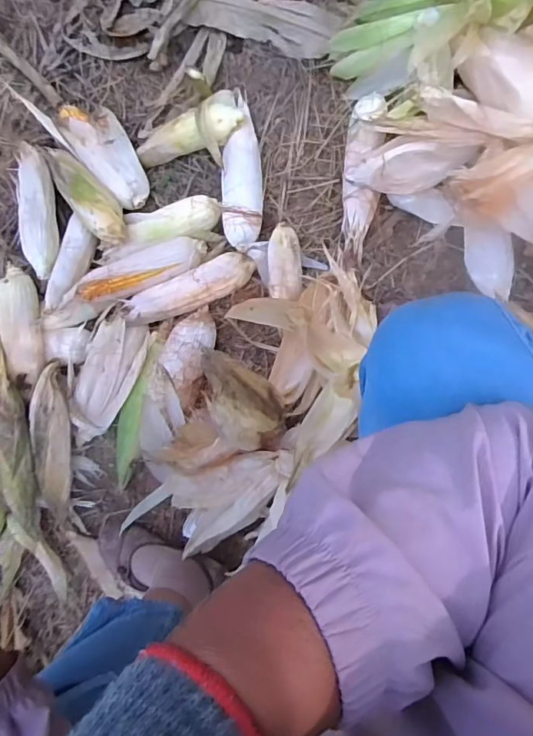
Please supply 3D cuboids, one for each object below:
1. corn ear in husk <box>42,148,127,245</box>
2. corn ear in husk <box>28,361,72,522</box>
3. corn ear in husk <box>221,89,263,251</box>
[{"bbox_3d":[-0.313,-0.298,0.807,0.068,0.048,0.232,-45,68,8],"label":"corn ear in husk"},{"bbox_3d":[-0.360,0.128,0.795,0.055,0.045,0.268,-4,92,9],"label":"corn ear in husk"},{"bbox_3d":[-0.041,-0.323,0.782,0.069,0.046,0.253,1,92,9],"label":"corn ear in husk"}]

